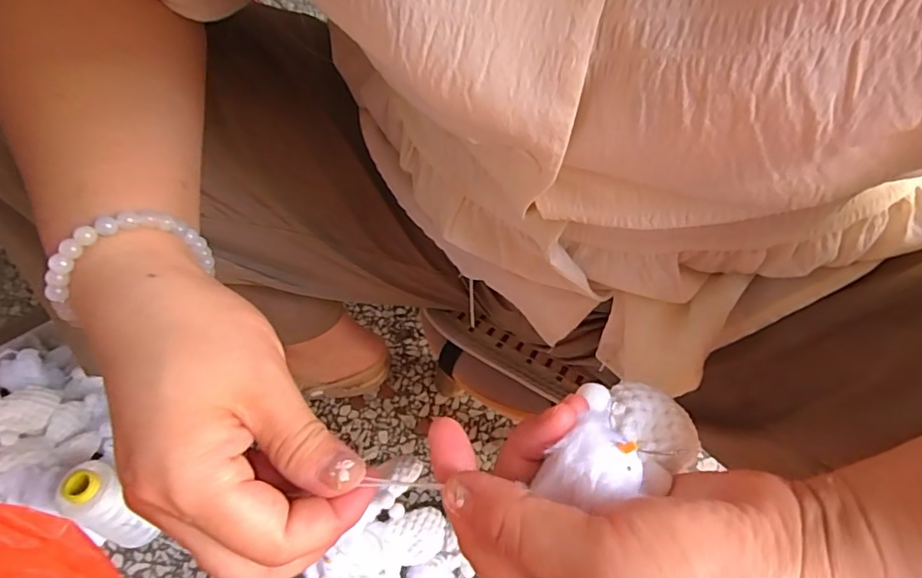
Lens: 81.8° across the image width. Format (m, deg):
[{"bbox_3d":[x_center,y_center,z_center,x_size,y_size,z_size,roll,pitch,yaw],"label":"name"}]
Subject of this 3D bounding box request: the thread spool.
[{"bbox_3d":[-0.308,0.192,0.471,0.042,0.099,0.043,-1,53,1],"label":"thread spool"}]

